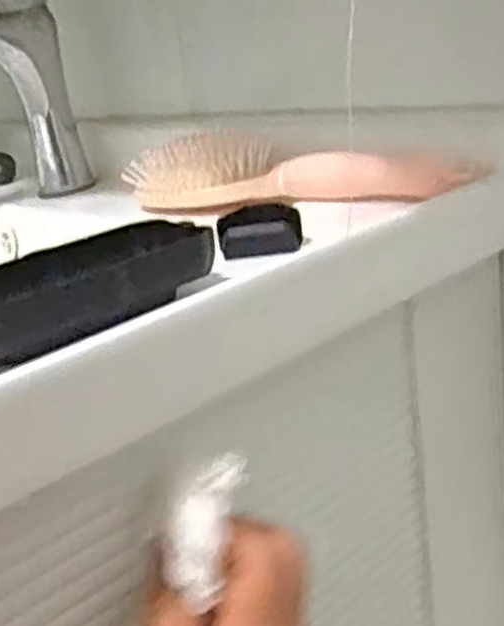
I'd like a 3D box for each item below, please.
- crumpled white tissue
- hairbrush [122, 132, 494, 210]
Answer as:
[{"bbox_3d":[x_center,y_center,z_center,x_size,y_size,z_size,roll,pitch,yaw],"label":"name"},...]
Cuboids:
[{"bbox_3d":[-0.019,0.079,0.293,0.019,0.054,0.014,7,-11,37],"label":"crumpled white tissue"},{"bbox_3d":[0.016,-0.078,0.464,0.232,0.046,0.062,8,23,40],"label":"hairbrush"}]

